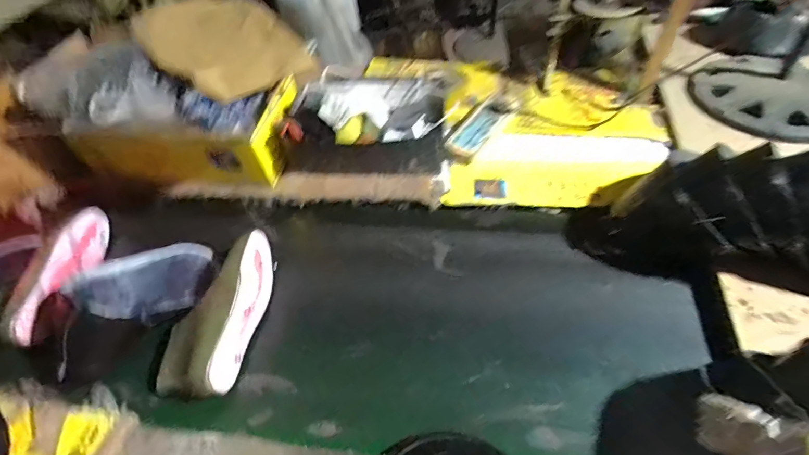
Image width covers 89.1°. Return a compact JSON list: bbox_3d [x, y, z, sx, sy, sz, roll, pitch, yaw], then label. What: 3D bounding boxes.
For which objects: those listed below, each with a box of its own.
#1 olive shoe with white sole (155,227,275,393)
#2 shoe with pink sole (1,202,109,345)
[{"bbox_3d":[-0.295,0.126,0.670,0.113,0.086,0.272,6,48,10],"label":"olive shoe with white sole"},{"bbox_3d":[-0.610,0.084,0.739,0.110,0.087,0.286,-1,47,4],"label":"shoe with pink sole"}]

